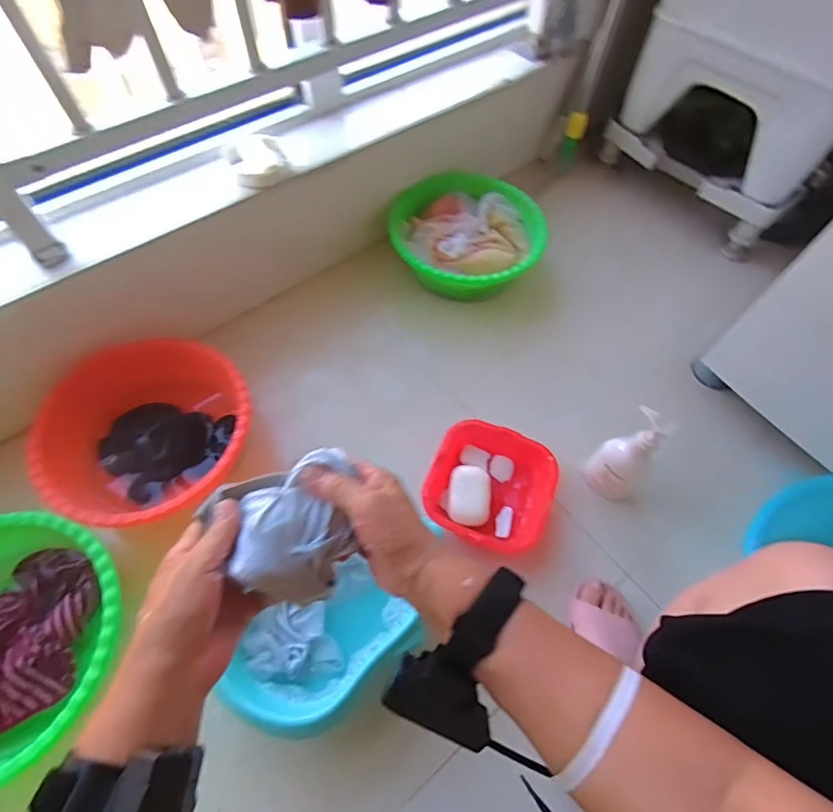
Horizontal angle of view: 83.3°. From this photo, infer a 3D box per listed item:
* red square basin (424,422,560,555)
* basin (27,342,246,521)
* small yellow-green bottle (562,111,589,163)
[{"bbox_3d":[0.117,0.129,0.740,0.184,0.068,0.188,22,62,10],"label":"red square basin"},{"bbox_3d":[-0.397,0.057,0.724,0.269,0.128,0.271,1,61,-1],"label":"basin"},{"bbox_3d":[0.376,-0.648,1.127,0.046,0.120,0.029,18,62,8],"label":"small yellow-green bottle"}]

